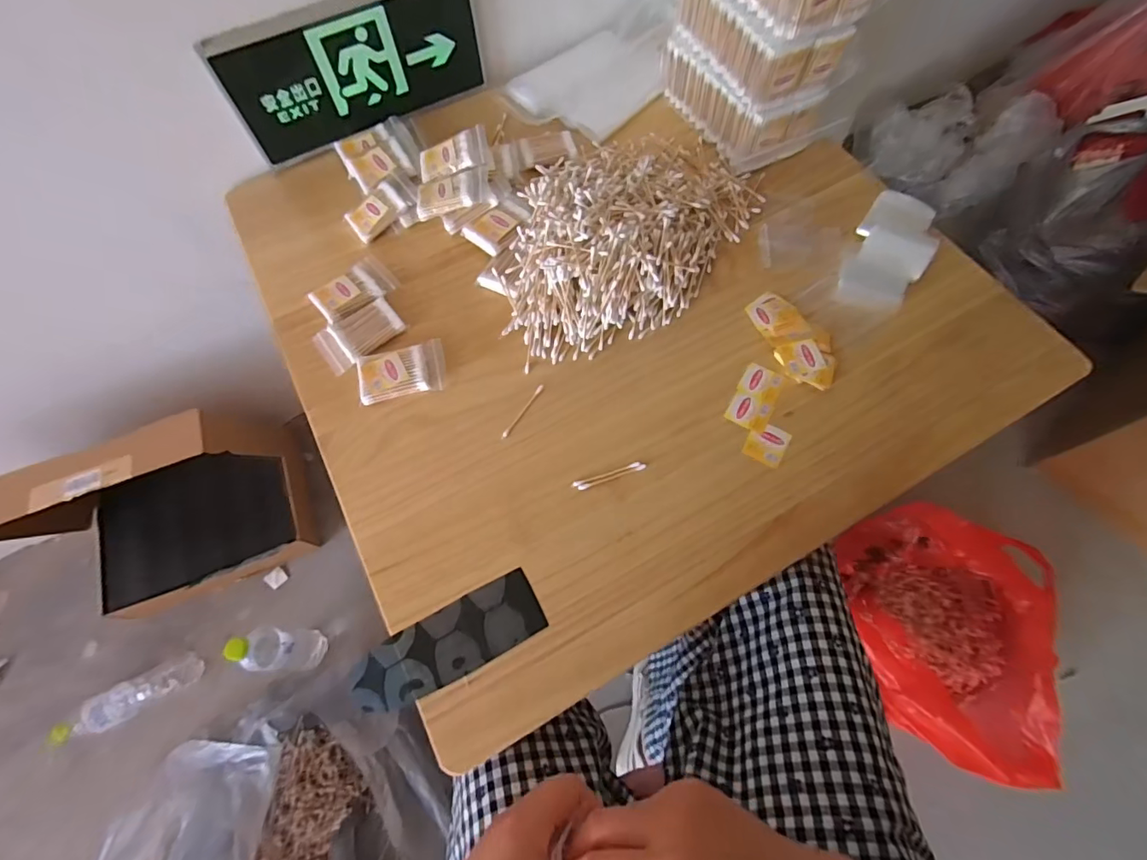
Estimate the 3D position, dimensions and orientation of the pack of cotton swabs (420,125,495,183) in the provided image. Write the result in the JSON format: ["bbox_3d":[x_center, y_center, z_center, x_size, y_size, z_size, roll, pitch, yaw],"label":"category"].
[{"bbox_3d":[-0.152,-0.349,0.653,0.090,0.021,0.060,-17,74,11],"label":"pack of cotton swabs"}]

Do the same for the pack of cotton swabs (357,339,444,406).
[{"bbox_3d":[-0.188,-0.065,0.560,0.090,0.015,0.059,-13,66,-5],"label":"pack of cotton swabs"}]

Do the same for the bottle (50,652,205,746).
[{"bbox_3d":[-0.764,0.463,0.870,0.231,0.048,0.058,-27,72,-23],"label":"bottle"}]

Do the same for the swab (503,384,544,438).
[{"bbox_3d":[-0.054,-0.022,0.550,0.006,0.004,0.073,30,69,14],"label":"swab"}]

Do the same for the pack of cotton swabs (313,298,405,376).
[{"bbox_3d":[-0.245,-0.110,0.582,0.094,0.010,0.058,-34,69,-14],"label":"pack of cotton swabs"}]

